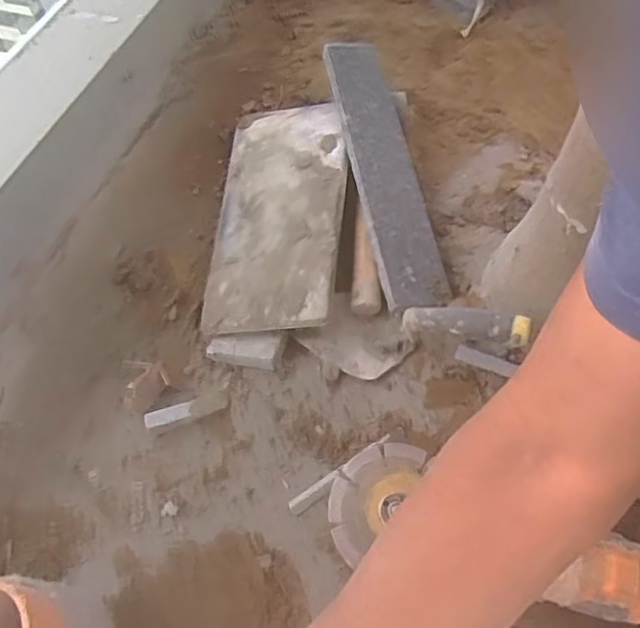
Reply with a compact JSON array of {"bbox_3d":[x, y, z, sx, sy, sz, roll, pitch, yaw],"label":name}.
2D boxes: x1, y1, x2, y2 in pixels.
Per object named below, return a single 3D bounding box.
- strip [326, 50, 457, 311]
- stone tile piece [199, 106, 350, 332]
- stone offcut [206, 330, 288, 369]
[{"bbox_3d":[0.075,-0.186,0.719,0.076,0.015,0.380,-6,66,-13],"label":"strip"},{"bbox_3d":[-0.048,-0.131,0.716,0.152,0.013,0.328,-5,58,16],"label":"stone tile piece"},{"bbox_3d":[-0.081,0.038,0.655,0.084,0.031,0.036,7,59,8],"label":"stone offcut"}]

